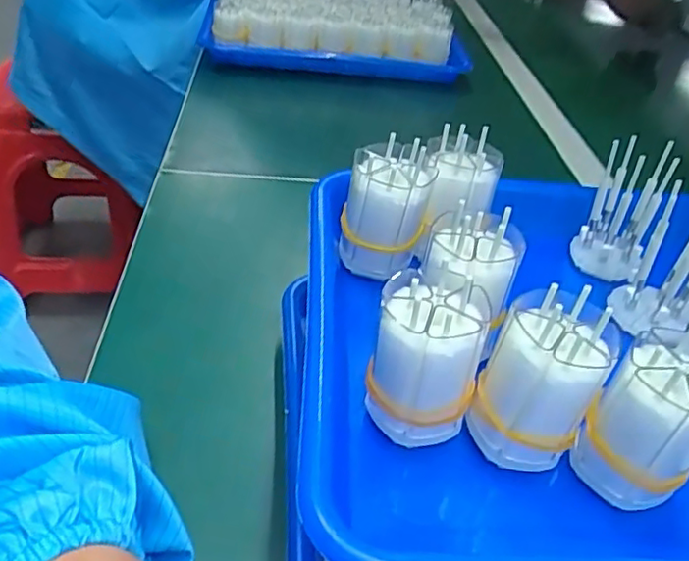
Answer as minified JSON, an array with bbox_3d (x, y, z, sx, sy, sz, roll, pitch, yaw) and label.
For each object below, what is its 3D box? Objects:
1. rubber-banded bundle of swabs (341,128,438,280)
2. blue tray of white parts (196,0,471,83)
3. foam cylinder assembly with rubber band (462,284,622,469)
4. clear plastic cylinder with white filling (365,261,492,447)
[{"bbox_3d":[0.020,-0.033,0.326,0.041,0.067,0.037,9,38,-1],"label":"rubber-banded bundle of swabs"},{"bbox_3d":[-0.011,-0.332,0.822,0.298,0.065,0.228,3,38,-9],"label":"blue tray of white parts"},{"bbox_3d":[0.072,0.038,0.238,0.040,0.064,0.034,27,41,20],"label":"foam cylinder assembly with rubber band"},{"bbox_3d":[0.029,0.033,0.245,0.042,0.067,0.036,12,38,3],"label":"clear plastic cylinder with white filling"}]

